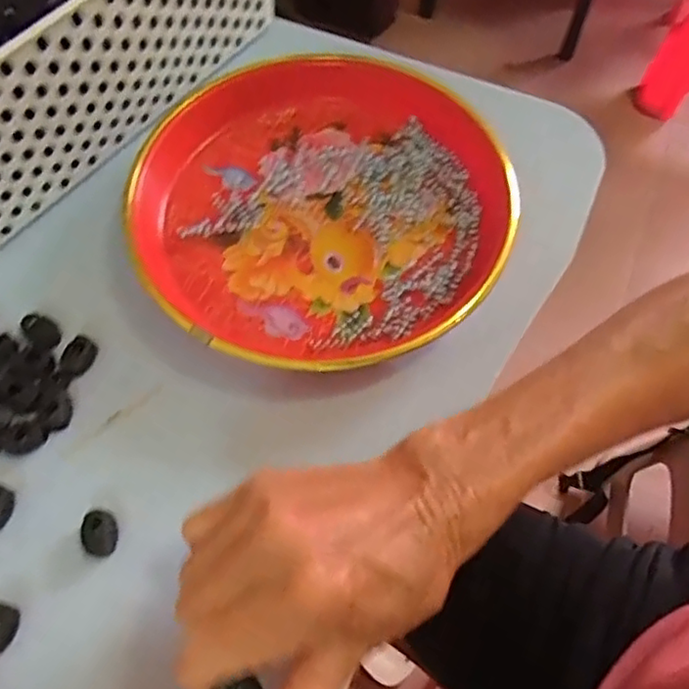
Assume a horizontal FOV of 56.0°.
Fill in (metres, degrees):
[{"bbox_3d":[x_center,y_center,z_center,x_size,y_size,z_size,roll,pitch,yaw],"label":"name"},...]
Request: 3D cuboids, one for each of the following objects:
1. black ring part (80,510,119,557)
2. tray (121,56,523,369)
[{"bbox_3d":[-0.116,0.089,0.307,0.016,0.006,0.021,-13,63,-8],"label":"black ring part"},{"bbox_3d":[-0.016,-0.086,0.383,0.214,0.035,0.215,0,62,-1],"label":"tray"}]

